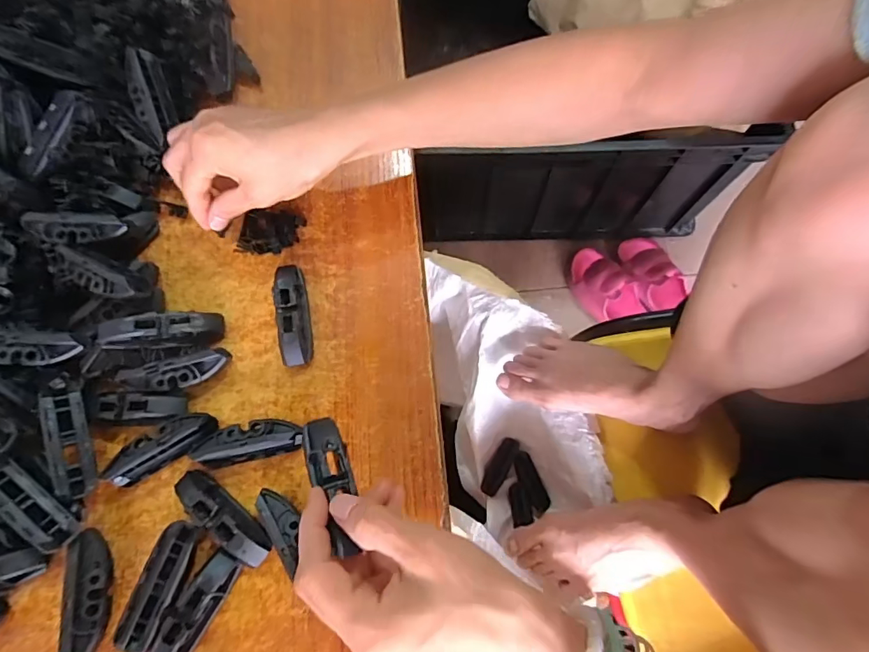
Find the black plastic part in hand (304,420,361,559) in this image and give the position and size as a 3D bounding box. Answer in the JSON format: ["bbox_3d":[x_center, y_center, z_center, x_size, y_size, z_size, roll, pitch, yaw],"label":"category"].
[{"bbox_3d":[-0.055,0.081,0.253,0.022,0.012,0.070,-21,61,-5],"label":"black plastic part in hand"}]

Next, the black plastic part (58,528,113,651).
[{"bbox_3d":[-0.204,0.159,0.283,0.016,0.025,0.070,-9,74,-1],"label":"black plastic part"}]

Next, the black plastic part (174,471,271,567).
[{"bbox_3d":[-0.131,0.119,0.295,0.072,0.019,0.020,38,79,11],"label":"black plastic part"}]

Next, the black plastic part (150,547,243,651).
[{"bbox_3d":[-0.141,0.168,0.281,0.022,0.020,0.069,35,78,10],"label":"black plastic part"}]

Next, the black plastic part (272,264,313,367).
[{"bbox_3d":[-0.097,-0.008,0.331,0.021,0.018,0.072,-11,74,-2],"label":"black plastic part"}]

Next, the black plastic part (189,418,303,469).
[{"bbox_3d":[-0.117,0.074,0.305,0.066,0.024,0.023,-11,74,-2],"label":"black plastic part"}]

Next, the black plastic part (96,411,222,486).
[{"bbox_3d":[-0.175,0.077,0.307,0.070,0.022,0.025,-24,75,-5],"label":"black plastic part"}]

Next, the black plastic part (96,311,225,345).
[{"bbox_3d":[-0.179,0.002,0.316,0.072,0.016,0.021,-2,72,-30],"label":"black plastic part"}]

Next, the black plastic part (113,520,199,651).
[{"bbox_3d":[-0.163,0.155,0.286,0.023,0.019,0.072,19,76,7],"label":"black plastic part"}]

